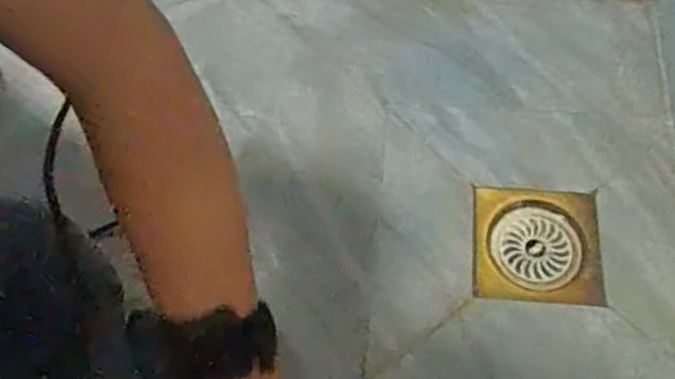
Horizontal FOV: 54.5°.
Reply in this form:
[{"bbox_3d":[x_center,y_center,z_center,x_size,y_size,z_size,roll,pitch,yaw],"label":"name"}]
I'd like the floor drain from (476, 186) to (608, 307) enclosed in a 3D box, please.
[{"bbox_3d":[0.163,0.046,0.538,0.100,0.010,0.099,5,61,6],"label":"floor drain"}]

